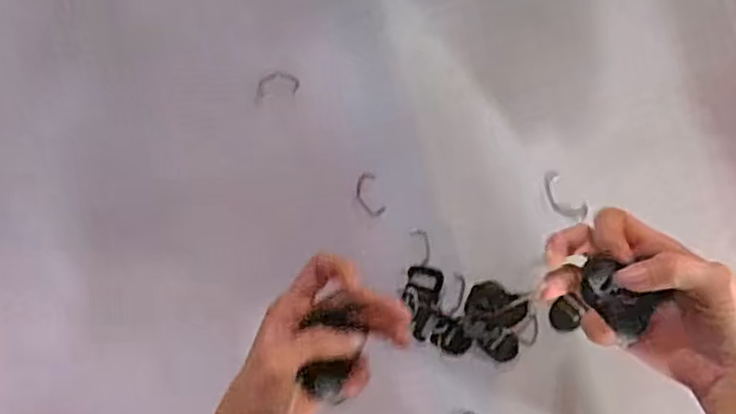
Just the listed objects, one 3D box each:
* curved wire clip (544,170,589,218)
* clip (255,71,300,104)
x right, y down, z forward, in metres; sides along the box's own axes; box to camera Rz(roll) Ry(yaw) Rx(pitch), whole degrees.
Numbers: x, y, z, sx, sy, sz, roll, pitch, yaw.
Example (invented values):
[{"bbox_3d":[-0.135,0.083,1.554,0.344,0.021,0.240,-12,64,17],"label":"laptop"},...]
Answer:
[{"bbox_3d":[0.139,-0.007,0.477,0.020,0.005,0.040,-42,86,1],"label":"curved wire clip"},{"bbox_3d":[-0.069,-0.091,0.497,0.035,0.004,0.020,-12,87,3],"label":"clip"}]

